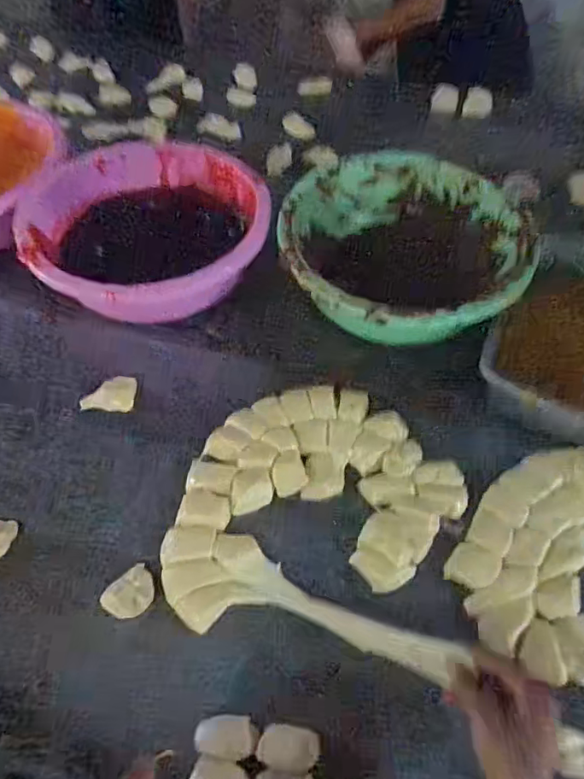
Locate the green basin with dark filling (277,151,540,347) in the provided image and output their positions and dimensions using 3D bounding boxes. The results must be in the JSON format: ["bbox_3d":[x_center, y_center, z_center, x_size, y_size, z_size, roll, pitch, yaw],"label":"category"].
[{"bbox_3d":[0.156,-0.192,0.797,0.344,0.124,0.344,-1,56,1],"label":"green basin with dark filling"}]

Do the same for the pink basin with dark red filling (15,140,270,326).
[{"bbox_3d":[-0.215,-0.268,0.846,0.352,0.127,0.347,0,56,0],"label":"pink basin with dark red filling"}]

